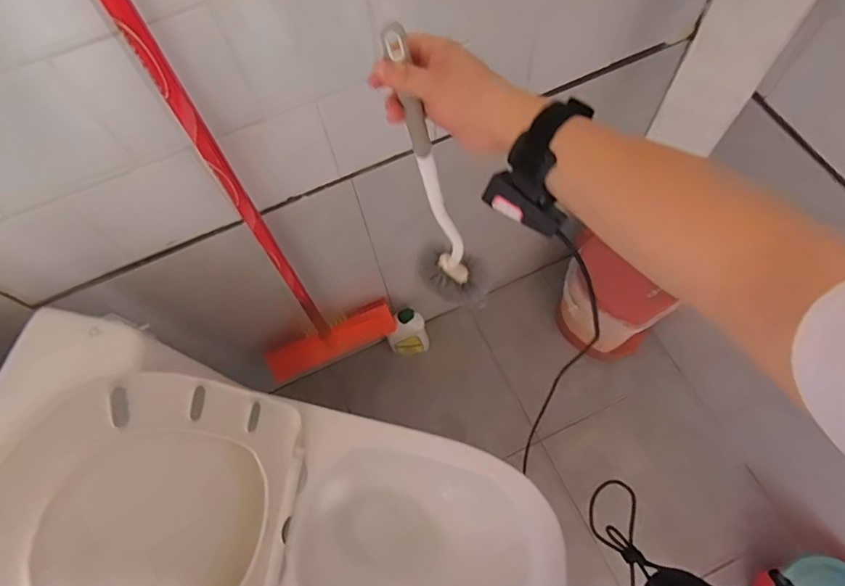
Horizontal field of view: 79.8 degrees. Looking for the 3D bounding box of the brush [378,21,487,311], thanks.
[{"bbox_3d":[0.016,-0.089,0.537,0.056,0.367,0.066,34,72,29],"label":"brush"}]

